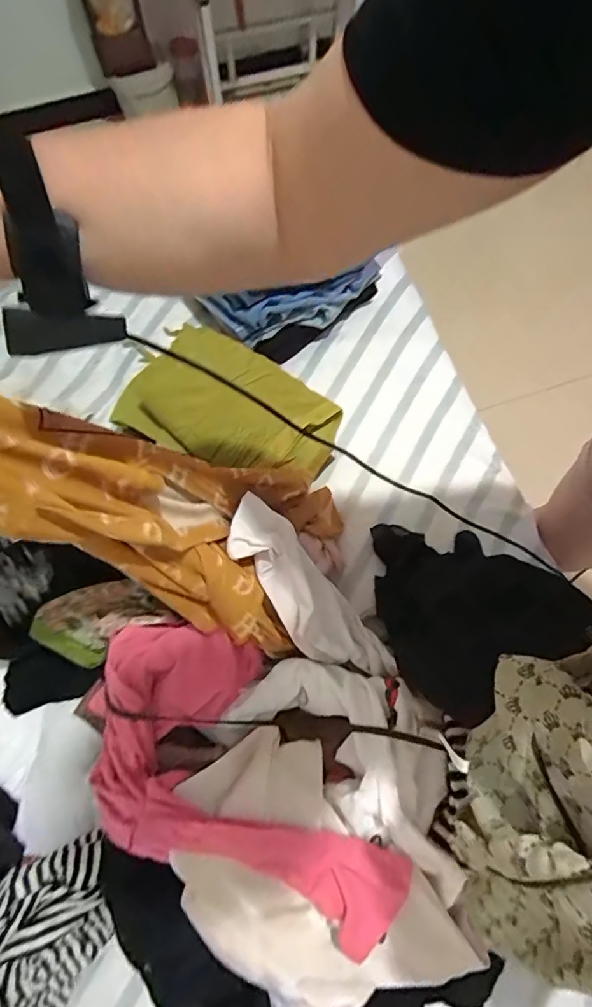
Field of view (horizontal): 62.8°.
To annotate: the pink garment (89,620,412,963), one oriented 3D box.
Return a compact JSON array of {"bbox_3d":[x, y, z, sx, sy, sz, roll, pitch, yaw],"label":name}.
[{"bbox_3d":[-0.050,0.295,0.543,0.380,0.079,0.231,21,72,6],"label":"pink garment"}]

